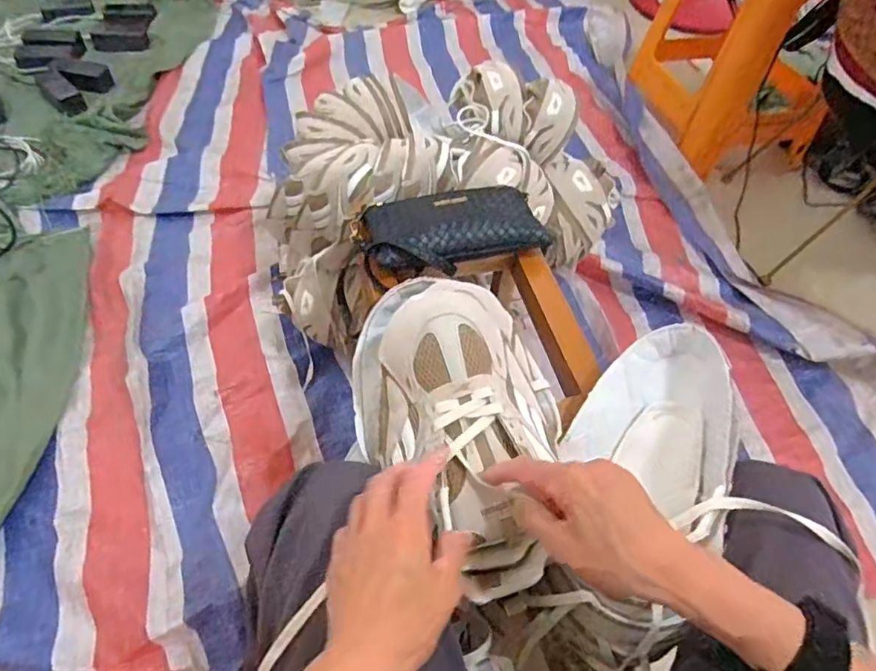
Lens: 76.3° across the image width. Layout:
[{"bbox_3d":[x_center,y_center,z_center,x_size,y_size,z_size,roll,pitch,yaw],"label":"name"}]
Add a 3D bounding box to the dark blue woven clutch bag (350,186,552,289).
[{"bbox_3d":[0.016,-0.123,0.667,0.221,0.039,0.106,-7,55,-11],"label":"dark blue woven clutch bag"}]

